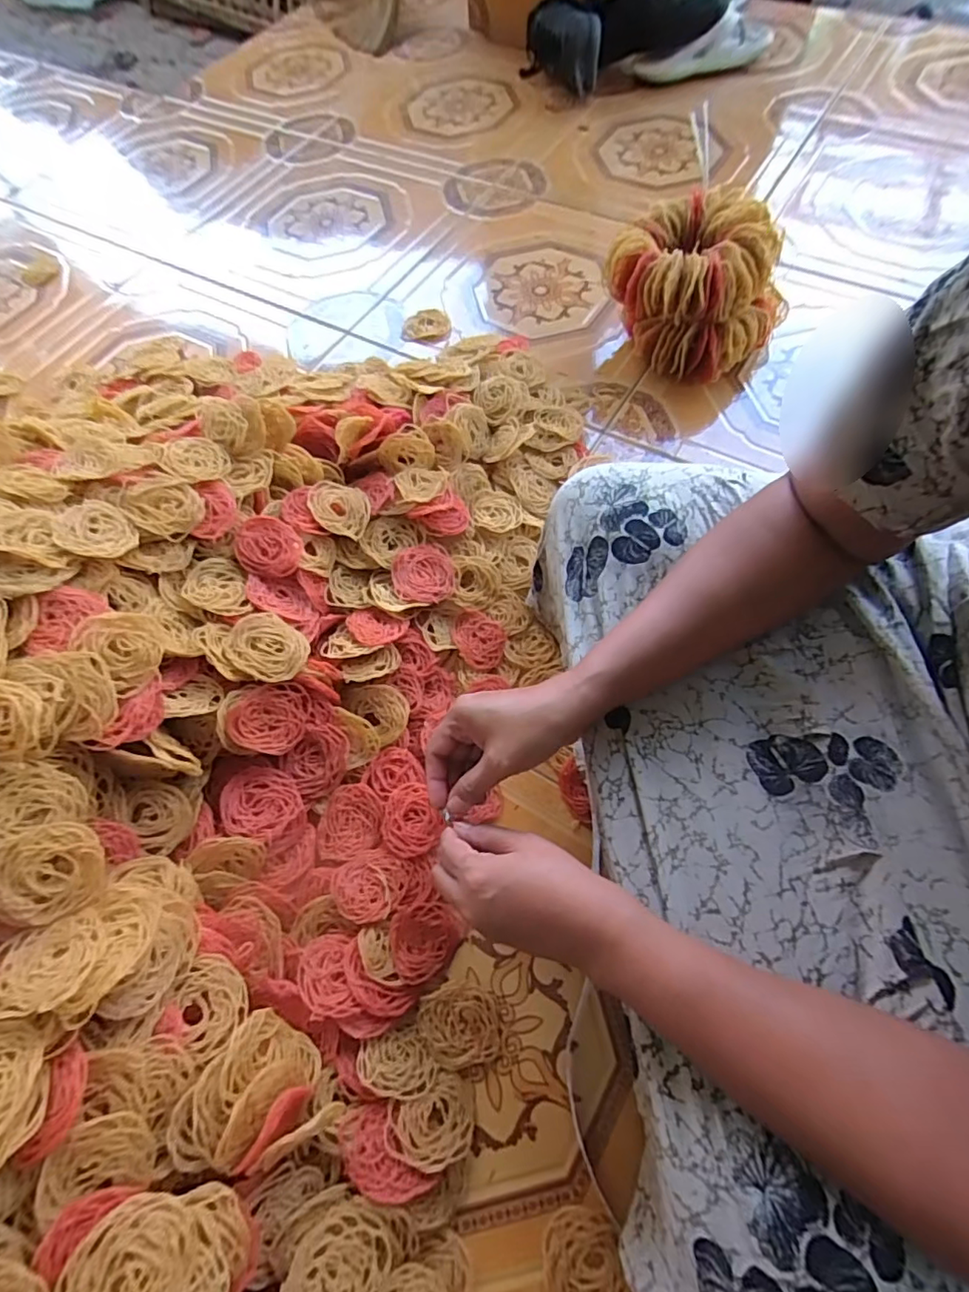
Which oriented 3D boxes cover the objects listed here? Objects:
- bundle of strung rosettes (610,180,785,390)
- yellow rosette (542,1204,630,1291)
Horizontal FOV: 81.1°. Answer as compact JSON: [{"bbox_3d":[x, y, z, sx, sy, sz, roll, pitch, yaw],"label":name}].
[{"bbox_3d":[0.254,-0.420,0.679,0.174,0.140,0.165,41,74,20],"label":"bundle of strung rosettes"},{"bbox_3d":[0.065,0.410,0.374,0.052,0.007,0.059,-12,65,-2],"label":"yellow rosette"}]

